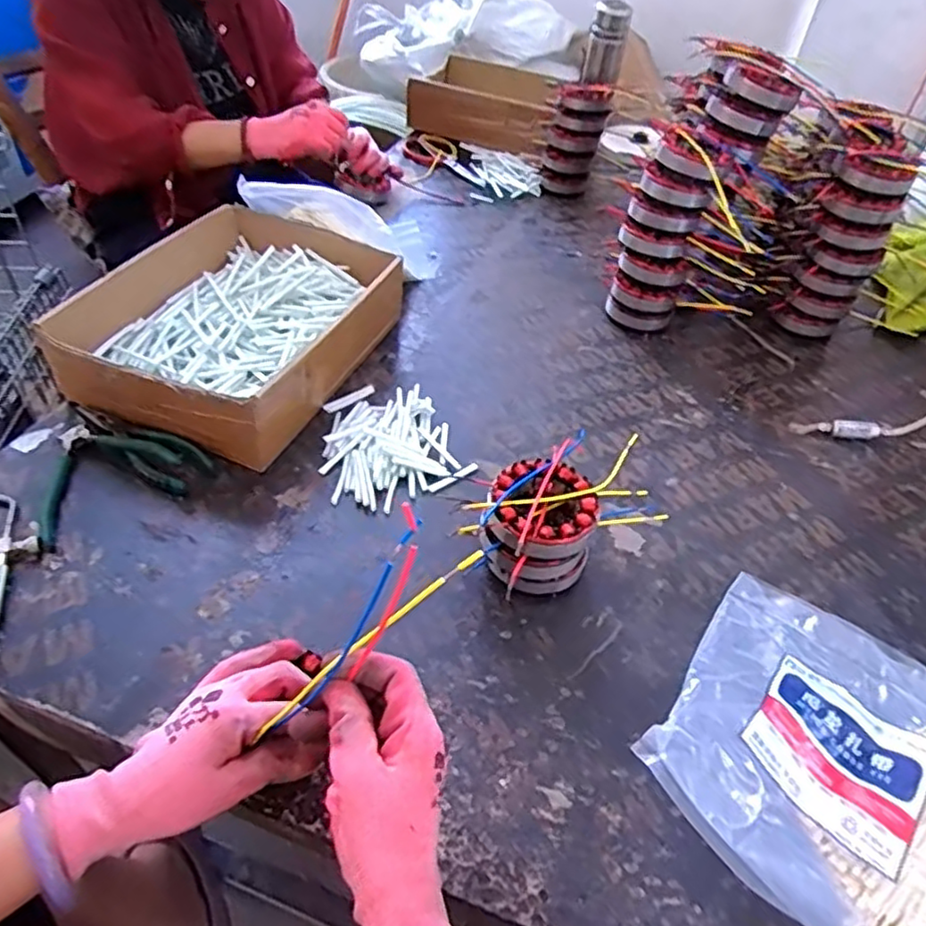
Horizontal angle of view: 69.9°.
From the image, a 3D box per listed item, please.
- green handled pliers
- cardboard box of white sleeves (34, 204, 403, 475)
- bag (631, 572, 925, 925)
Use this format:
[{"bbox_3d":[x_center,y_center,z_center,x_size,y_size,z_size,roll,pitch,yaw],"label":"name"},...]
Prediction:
[{"bbox_3d":[-0.331,-0.008,0.618,0.145,0.025,0.157,-26,52,-29],"label":"green handled pliers"},{"bbox_3d":[-0.249,-0.158,0.751,0.270,0.093,0.340,20,46,14],"label":"cardboard box of white sleeves"},{"bbox_3d":[0.260,0.192,0.472,0.198,0.060,0.248,32,50,24],"label":"bag"}]

